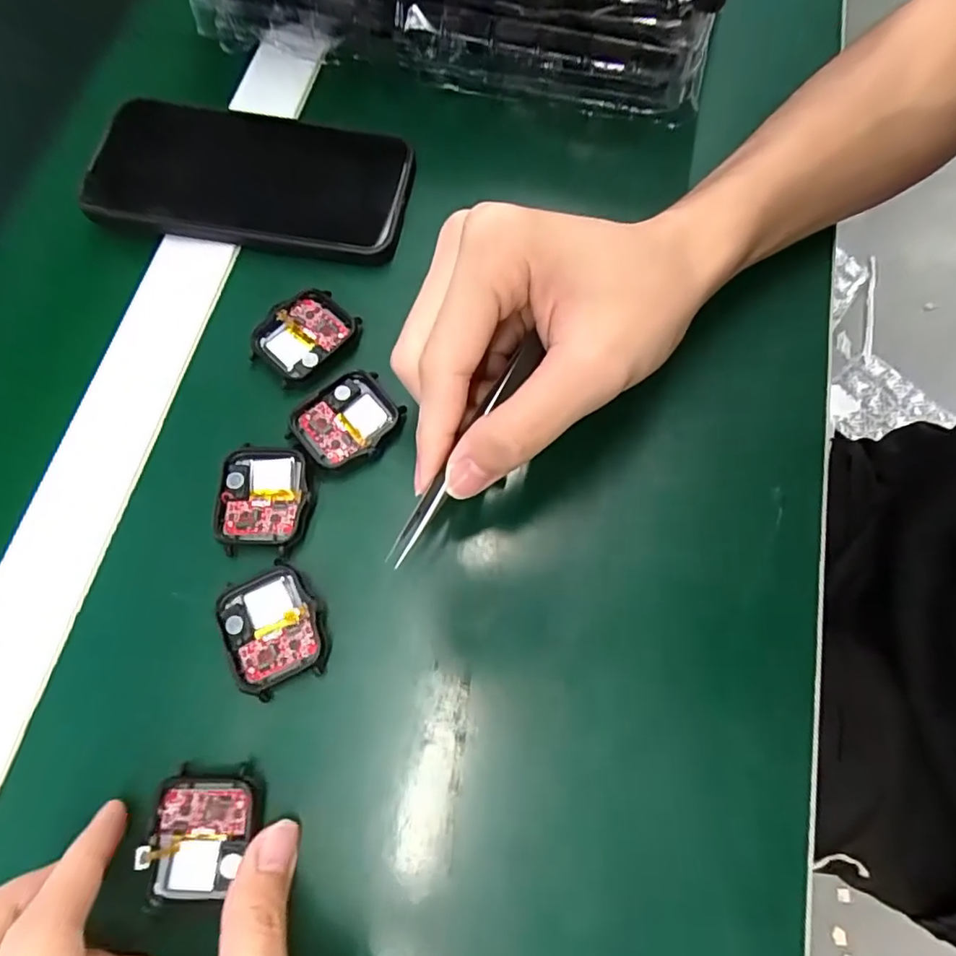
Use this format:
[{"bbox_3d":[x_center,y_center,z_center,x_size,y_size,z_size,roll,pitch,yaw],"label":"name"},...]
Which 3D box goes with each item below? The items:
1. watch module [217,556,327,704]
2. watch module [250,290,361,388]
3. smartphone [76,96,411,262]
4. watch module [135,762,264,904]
[{"bbox_3d":[-0.081,0.059,0.222,0.038,0.005,0.046,-25,76,-2],"label":"watch module"},{"bbox_3d":[-0.082,-0.068,0.265,0.036,0.006,0.046,42,77,14],"label":"watch module"},{"bbox_3d":[-0.117,-0.158,0.290,0.157,0.009,0.080,8,72,4],"label":"smartphone"},{"bbox_3d":[-0.098,0.127,0.200,0.036,0.009,0.040,1,71,2],"label":"watch module"}]

